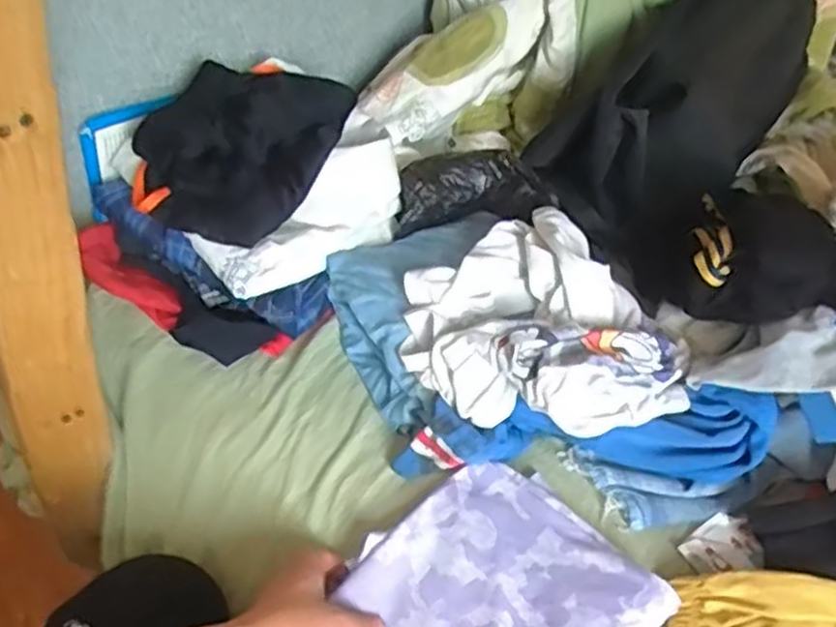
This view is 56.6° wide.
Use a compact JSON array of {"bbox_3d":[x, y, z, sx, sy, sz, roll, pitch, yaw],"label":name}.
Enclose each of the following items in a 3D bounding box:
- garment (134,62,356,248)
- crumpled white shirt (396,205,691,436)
[{"bbox_3d":[-0.175,-0.171,0.767,0.163,0.070,0.219,15,45,15],"label":"garment"},{"bbox_3d":[0.108,0.009,0.710,0.238,0.093,0.223,-4,43,-5],"label":"crumpled white shirt"}]

